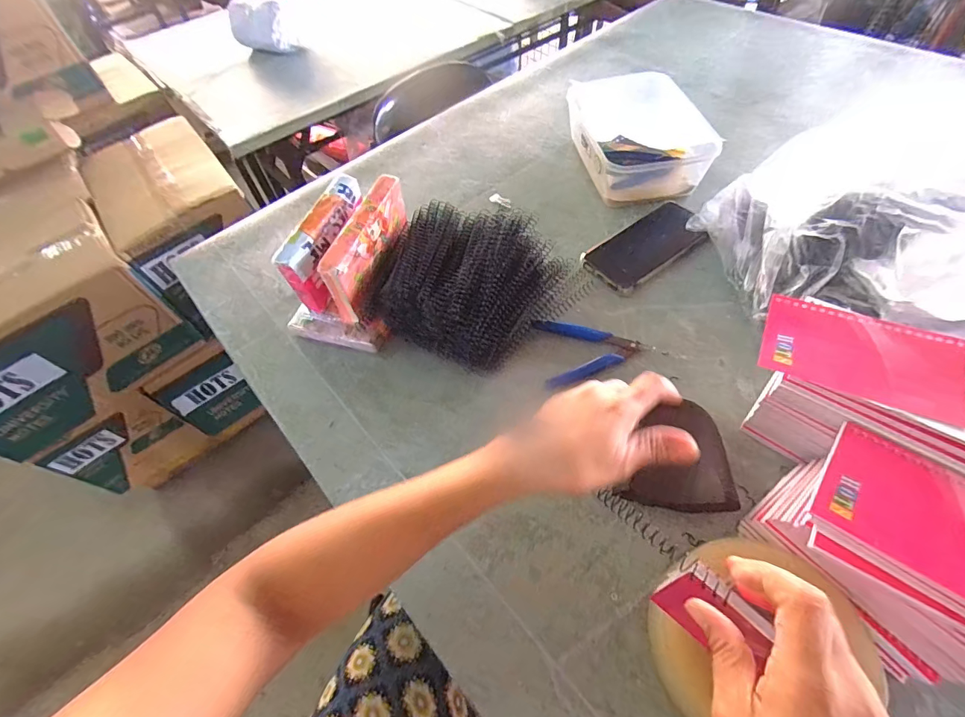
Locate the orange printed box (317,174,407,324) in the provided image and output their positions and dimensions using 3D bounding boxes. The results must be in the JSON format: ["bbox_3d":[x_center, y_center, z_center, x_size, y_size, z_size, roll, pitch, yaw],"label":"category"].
[{"bbox_3d":[-0.133,-0.134,0.504,0.027,0.078,0.167,15,67,15],"label":"orange printed box"}]

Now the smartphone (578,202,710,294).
[{"bbox_3d":[0.209,-0.147,0.560,0.179,0.011,0.087,-32,56,-16],"label":"smartphone"}]

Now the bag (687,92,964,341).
[{"bbox_3d":[0.407,-0.143,0.454,0.224,0.132,0.306,-40,62,-18],"label":"bag"}]

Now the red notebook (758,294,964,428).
[{"bbox_3d":[0.285,-0.005,0.329,0.128,0.006,0.078,21,63,21],"label":"red notebook"}]

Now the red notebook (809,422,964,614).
[{"bbox_3d":[0.291,0.108,0.276,0.129,0.009,0.079,32,71,25],"label":"red notebook"}]

